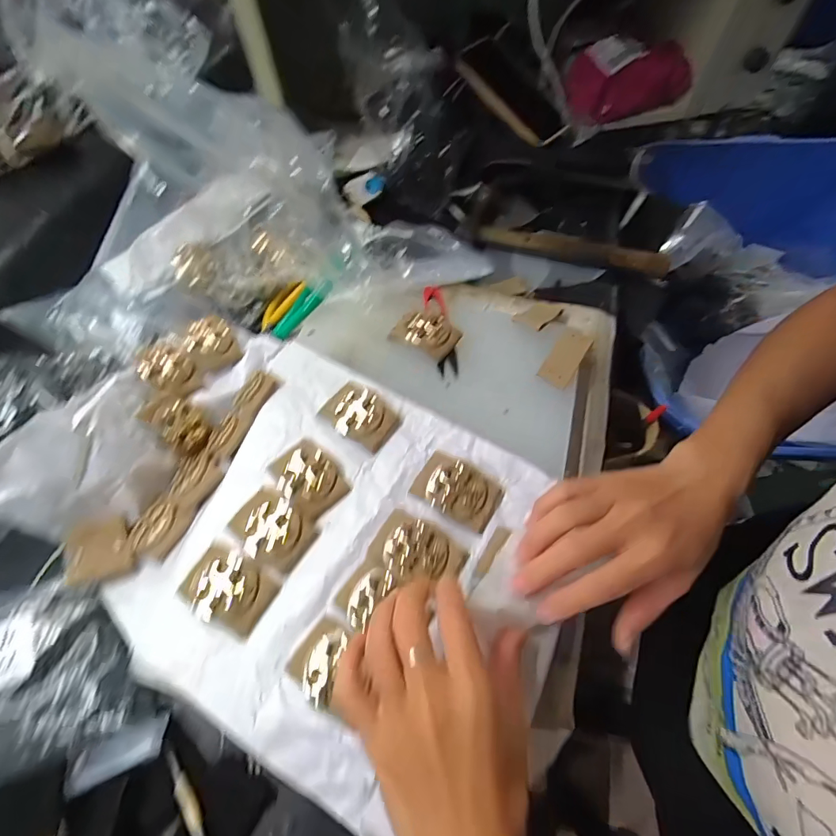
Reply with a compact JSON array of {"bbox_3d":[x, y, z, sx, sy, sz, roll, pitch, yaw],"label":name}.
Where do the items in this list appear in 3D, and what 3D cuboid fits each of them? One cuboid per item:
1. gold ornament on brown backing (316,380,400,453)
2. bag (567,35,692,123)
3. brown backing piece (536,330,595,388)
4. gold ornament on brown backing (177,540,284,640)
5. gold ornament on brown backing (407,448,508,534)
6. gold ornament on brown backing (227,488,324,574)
[{"bbox_3d":[-0.049,-0.003,0.370,0.060,0.014,0.044,37,69,18],"label":"gold ornament on brown backing"},{"bbox_3d":[0.280,-0.464,0.605,0.173,0.067,0.072,-17,64,-7],"label":"bag"},{"bbox_3d":[0.131,-0.054,0.396,0.027,0.004,0.057,30,72,18],"label":"brown backing piece"},{"bbox_3d":[-0.131,0.117,0.308,0.060,0.012,0.042,26,66,14],"label":"gold ornament on brown backing"},{"bbox_3d":[0.030,0.054,0.339,0.062,0.016,0.043,28,67,15],"label":"gold ornament on brown backing"},{"bbox_3d":[-0.107,0.080,0.326,0.058,0.012,0.043,33,68,17],"label":"gold ornament on brown backing"}]

